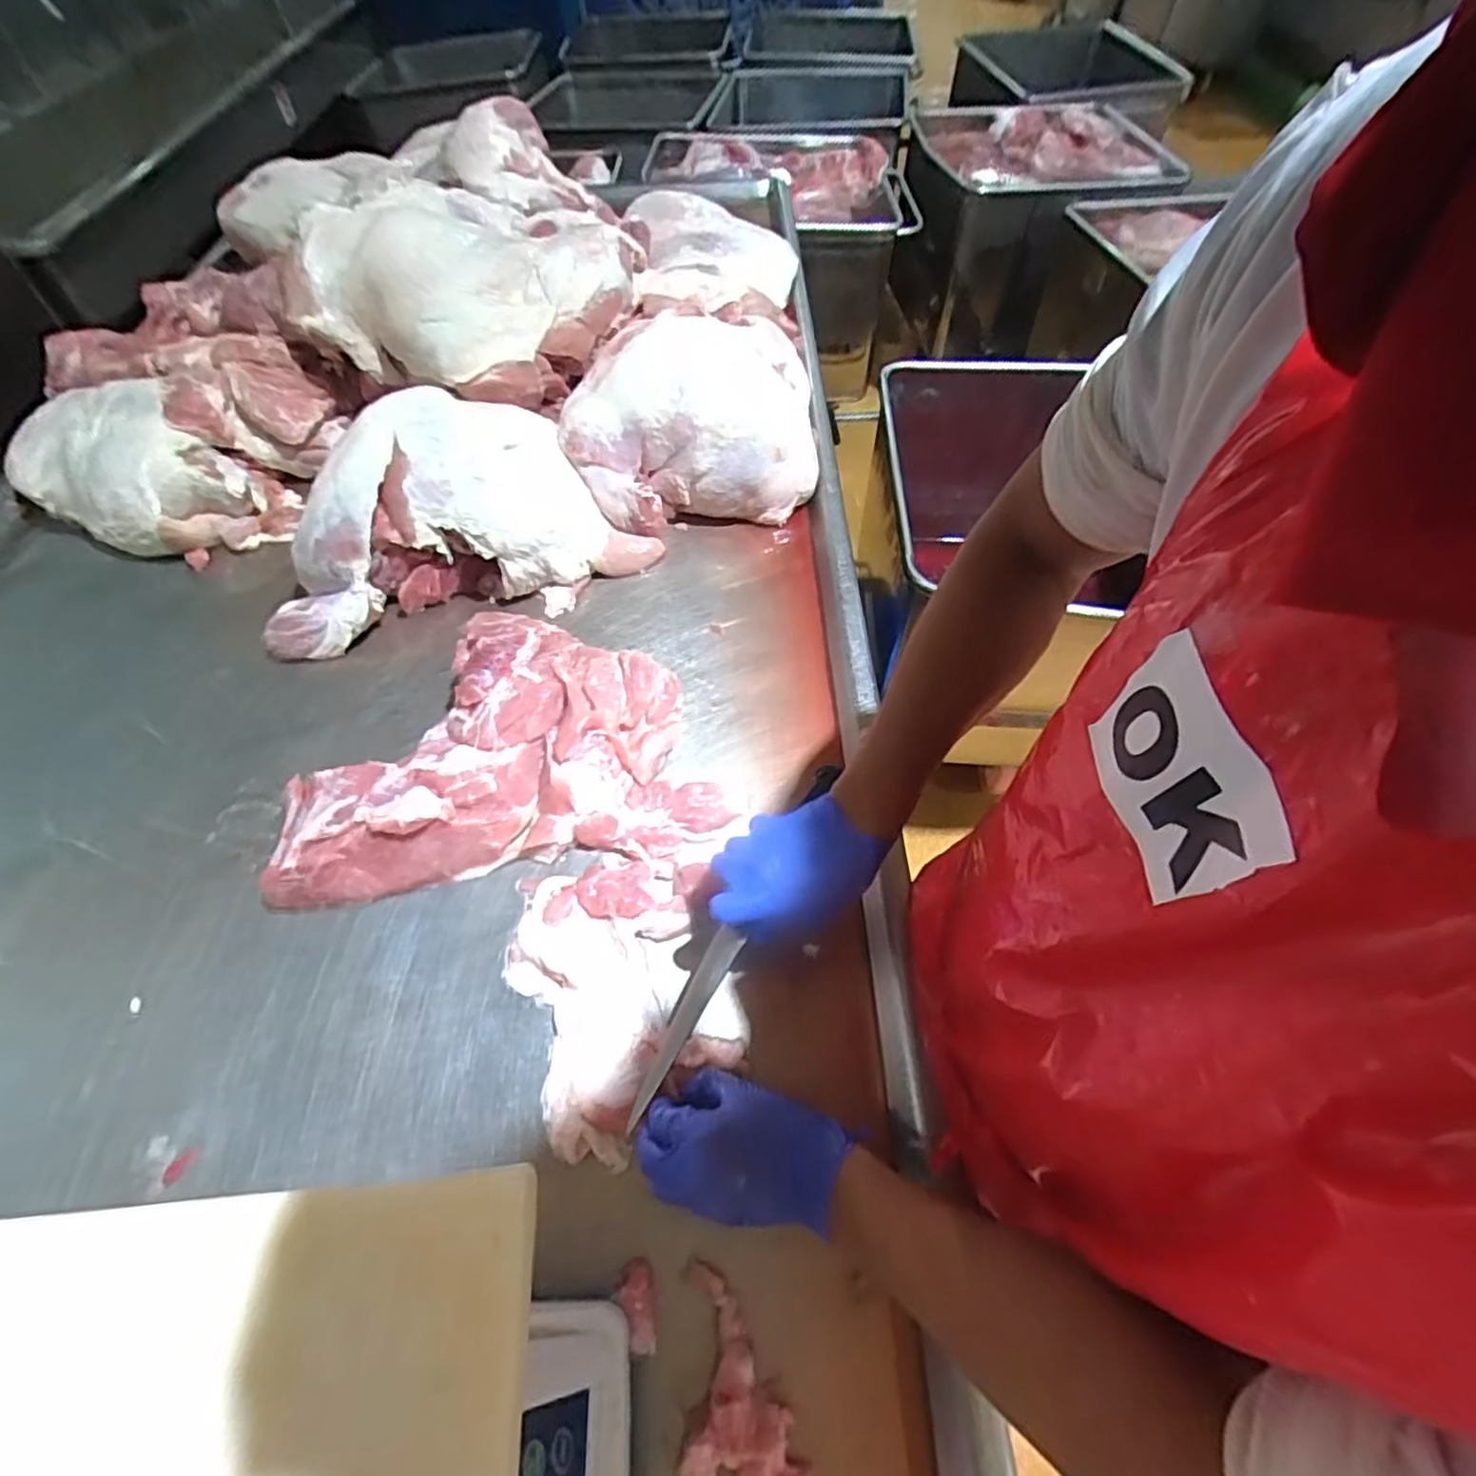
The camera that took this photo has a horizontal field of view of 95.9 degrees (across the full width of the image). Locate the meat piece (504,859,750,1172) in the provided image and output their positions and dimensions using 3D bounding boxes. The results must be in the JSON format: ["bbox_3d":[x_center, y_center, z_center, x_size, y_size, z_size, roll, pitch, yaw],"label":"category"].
[{"bbox_3d":[-0.090,0.201,0.538,0.170,0.041,0.215,-14,57,-8],"label":"meat piece"}]

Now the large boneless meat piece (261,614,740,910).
[{"bbox_3d":[-0.221,-0.002,0.637,0.399,0.082,0.257,-8,57,-4],"label":"large boneless meat piece"}]

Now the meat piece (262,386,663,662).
[{"bbox_3d":[-0.331,-0.273,0.777,0.429,0.134,0.268,-13,57,-7],"label":"meat piece"}]

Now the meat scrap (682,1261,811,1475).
[{"bbox_3d":[-0.007,0.409,0.400,0.064,0.016,0.138,-29,61,-17],"label":"meat scrap"}]

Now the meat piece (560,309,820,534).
[{"bbox_3d":[-0.056,-0.422,0.853,0.325,0.139,0.310,-10,57,-5],"label":"meat piece"}]

